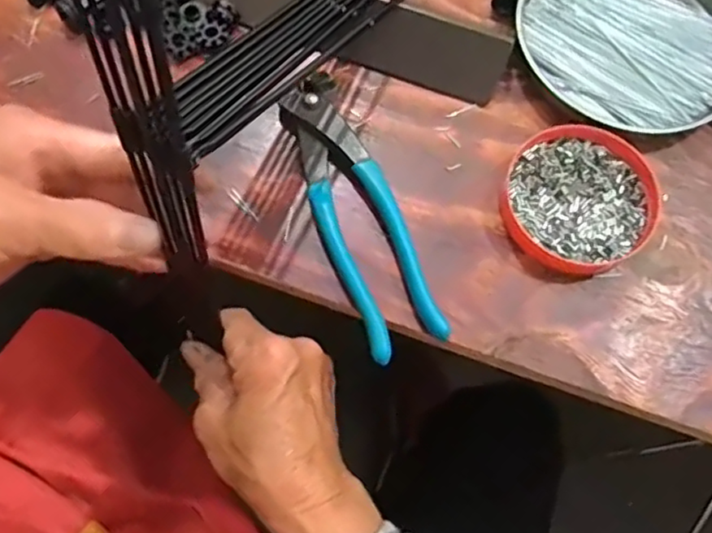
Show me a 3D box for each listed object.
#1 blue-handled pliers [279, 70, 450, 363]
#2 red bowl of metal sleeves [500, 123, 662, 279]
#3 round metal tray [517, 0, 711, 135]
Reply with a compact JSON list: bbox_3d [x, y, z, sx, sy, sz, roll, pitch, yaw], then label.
[{"bbox_3d":[-0.001,-0.030,0.343,0.041,0.013,0.158,-20,70,-10],"label":"blue-handled pliers"},{"bbox_3d":[0.121,-0.036,0.349,0.079,0.013,0.083,1,68,-2],"label":"red bowl of metal sleeves"},{"bbox_3d":[0.166,-0.140,0.381,0.123,0.014,0.131,-37,74,-15],"label":"round metal tray"}]

